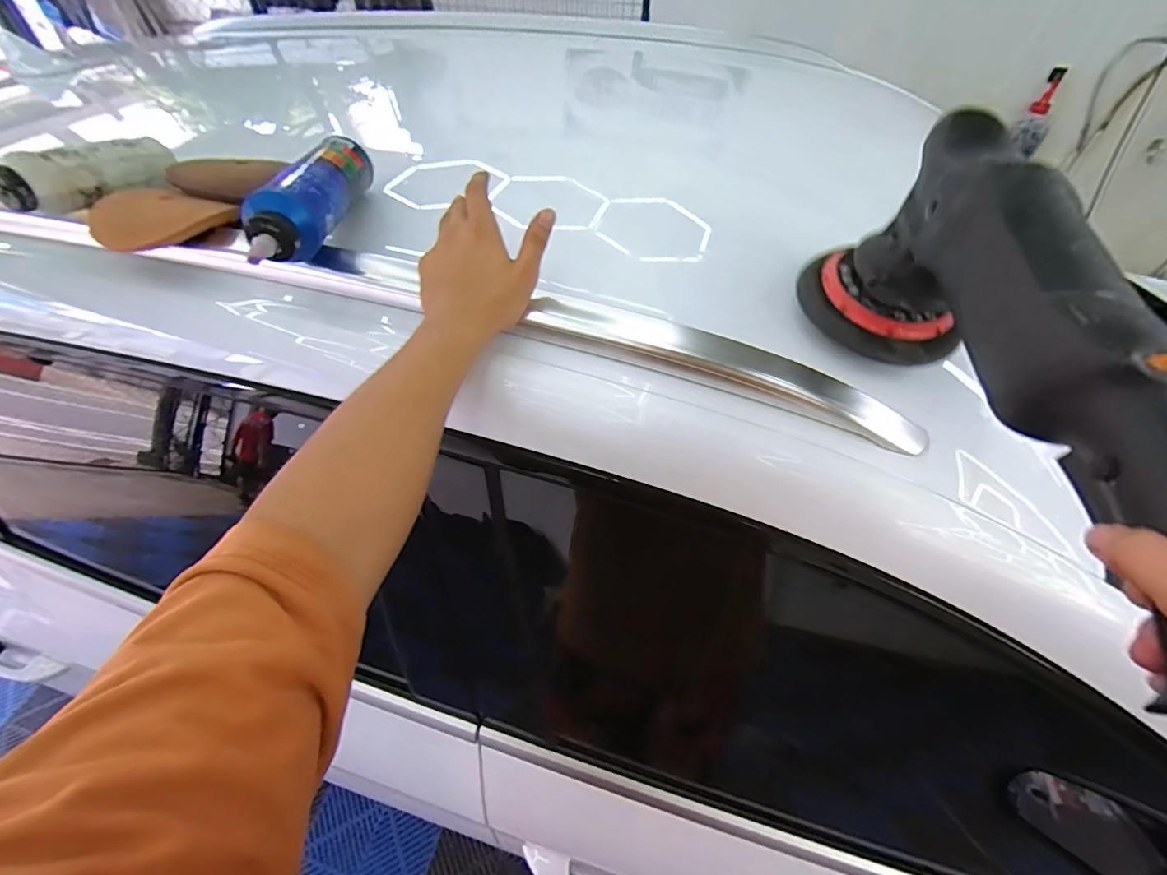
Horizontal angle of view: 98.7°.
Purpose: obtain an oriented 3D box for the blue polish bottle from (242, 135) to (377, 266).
[{"bbox_3d":[-0.272,-0.238,0.501,0.059,0.051,0.242,3,50,2],"label":"blue polish bottle"}]

